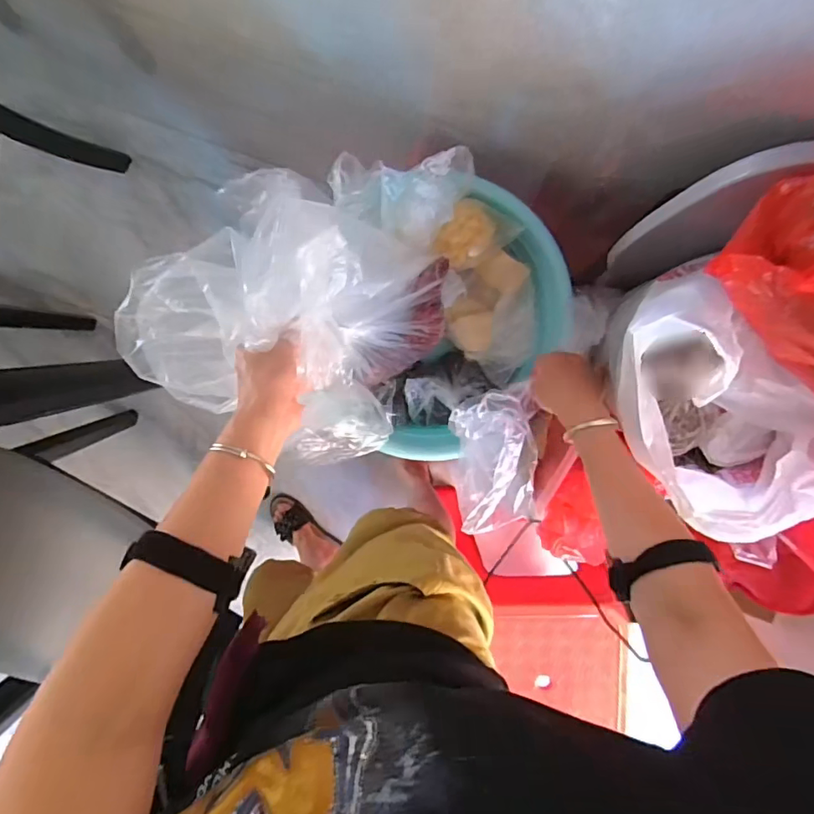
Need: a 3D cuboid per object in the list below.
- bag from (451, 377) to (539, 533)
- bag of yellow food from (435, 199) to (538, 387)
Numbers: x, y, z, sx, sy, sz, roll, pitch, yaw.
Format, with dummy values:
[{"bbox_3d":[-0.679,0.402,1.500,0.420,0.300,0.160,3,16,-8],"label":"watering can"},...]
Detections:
[{"bbox_3d":[0.106,0.069,0.596,0.095,0.073,0.160,-6,98,3],"label":"bag"},{"bbox_3d":[0.111,-0.157,0.702,0.121,0.062,0.238,-15,118,4],"label":"bag of yellow food"}]

